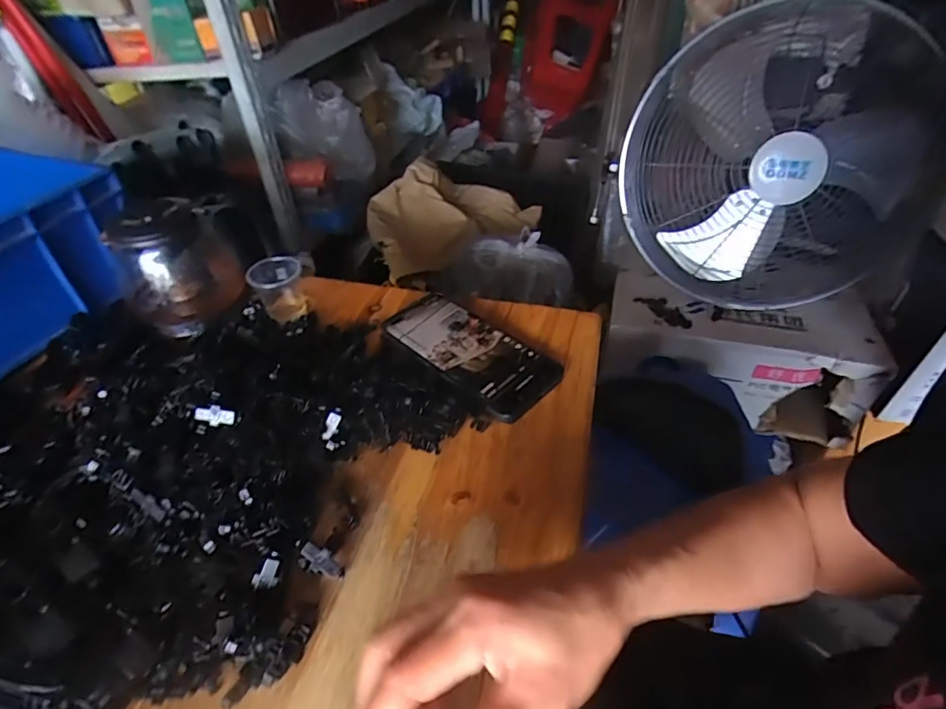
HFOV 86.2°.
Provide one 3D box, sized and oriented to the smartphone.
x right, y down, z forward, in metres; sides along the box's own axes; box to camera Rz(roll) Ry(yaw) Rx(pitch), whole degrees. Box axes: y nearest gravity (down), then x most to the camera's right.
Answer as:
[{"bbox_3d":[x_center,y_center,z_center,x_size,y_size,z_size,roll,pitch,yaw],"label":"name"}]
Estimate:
[{"bbox_3d":[-0.005,-0.006,0.454,0.165,0.007,0.077,33,54,32],"label":"smartphone"}]

